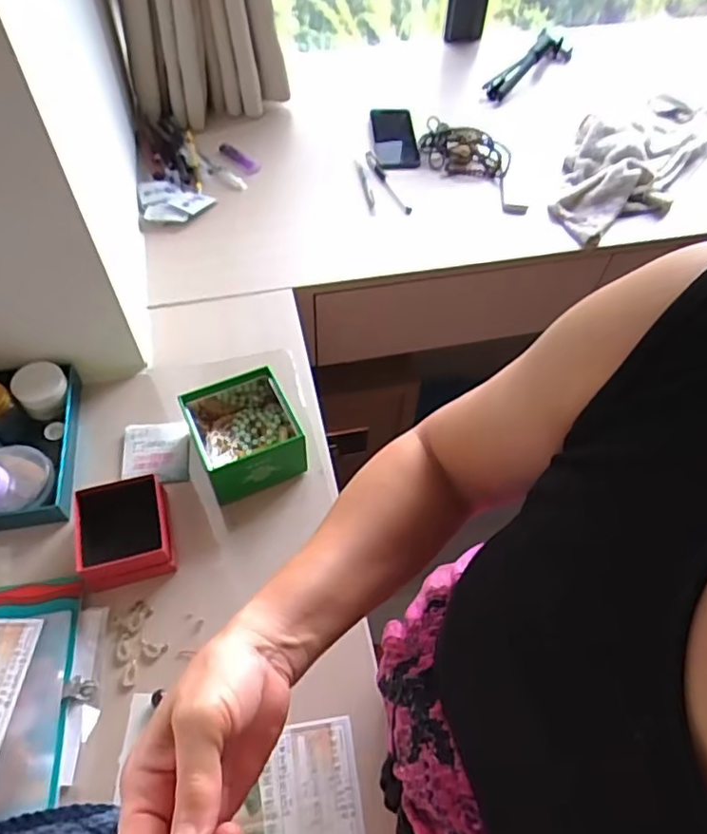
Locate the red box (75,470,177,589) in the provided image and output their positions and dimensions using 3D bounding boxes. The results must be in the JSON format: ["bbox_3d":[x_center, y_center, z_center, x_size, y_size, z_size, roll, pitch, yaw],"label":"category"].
[{"bbox_3d":[-0.221,0.110,0.586,0.083,0.049,0.090,-10,57,-10],"label":"red box"}]

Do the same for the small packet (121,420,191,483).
[{"bbox_3d":[-0.215,0.037,0.662,0.071,0.013,0.069,-2,56,-4],"label":"small packet"}]

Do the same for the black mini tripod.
[{"bbox_3d":[0.318,-0.642,1.088,0.042,0.052,0.259,36,62,20],"label":"black mini tripod"}]

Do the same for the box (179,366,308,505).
[{"bbox_3d":[-0.117,0.015,0.646,0.106,0.071,0.121,-22,60,-16],"label":"box"}]

